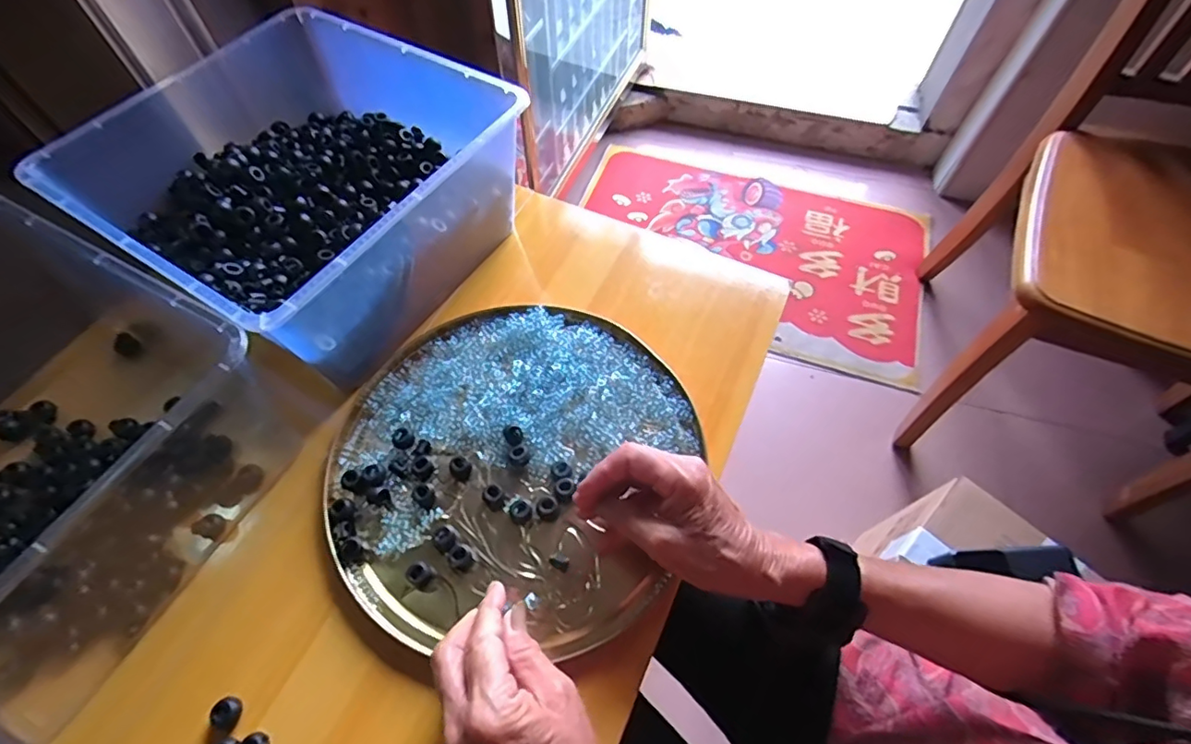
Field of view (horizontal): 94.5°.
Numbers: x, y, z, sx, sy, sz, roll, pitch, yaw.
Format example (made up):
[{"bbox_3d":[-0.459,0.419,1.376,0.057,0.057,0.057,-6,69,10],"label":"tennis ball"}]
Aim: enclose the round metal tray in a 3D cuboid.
[{"bbox_3d":[-0.071,0.068,0.454,0.276,0.030,0.282,0,59,0],"label":"round metal tray"}]

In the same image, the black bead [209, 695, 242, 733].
[{"bbox_3d":[-0.242,0.224,0.360,0.016,0.010,0.019,-7,59,-4],"label":"black bead"}]

